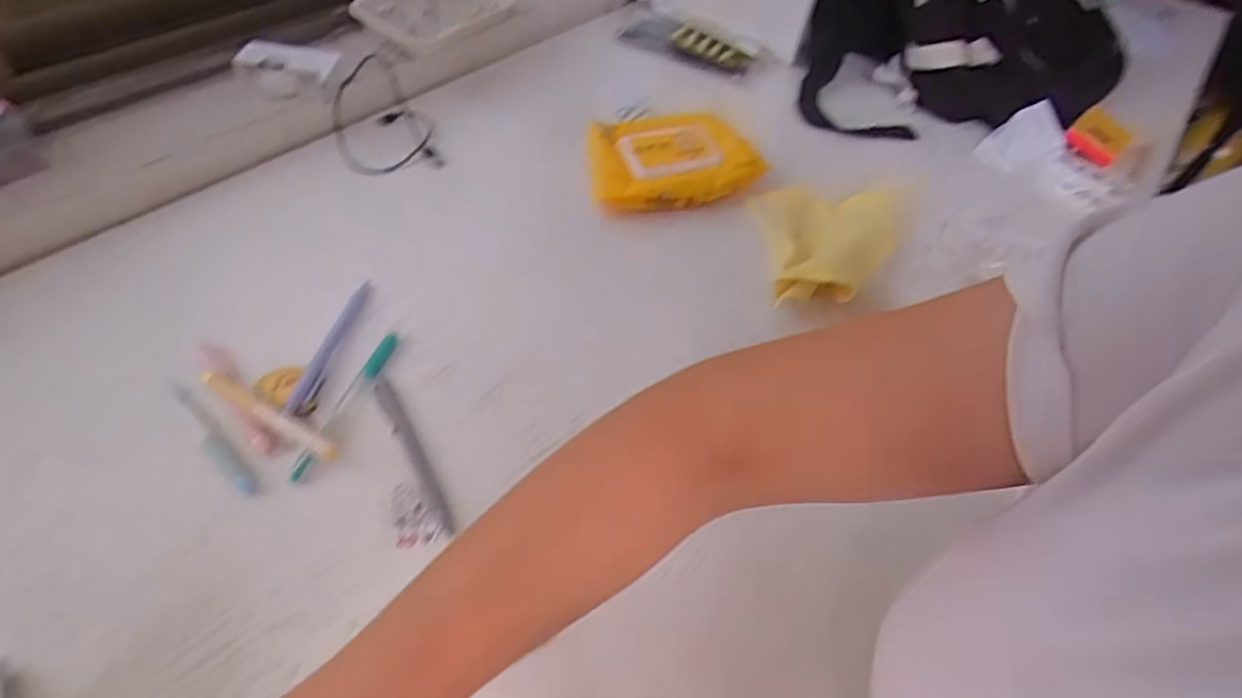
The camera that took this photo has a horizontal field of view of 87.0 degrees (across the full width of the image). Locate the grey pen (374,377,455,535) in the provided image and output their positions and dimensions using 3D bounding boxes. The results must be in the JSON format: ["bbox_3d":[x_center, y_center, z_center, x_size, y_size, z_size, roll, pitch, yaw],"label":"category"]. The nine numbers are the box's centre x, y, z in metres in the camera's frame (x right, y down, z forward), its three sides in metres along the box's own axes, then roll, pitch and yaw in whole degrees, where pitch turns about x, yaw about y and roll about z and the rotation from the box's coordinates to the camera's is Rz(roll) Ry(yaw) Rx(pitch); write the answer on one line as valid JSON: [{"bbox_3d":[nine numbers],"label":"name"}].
[{"bbox_3d":[-0.142,0.070,0.448,0.012,0.012,0.126,-23,57,-24],"label":"grey pen"}]

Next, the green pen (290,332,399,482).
[{"bbox_3d":[-0.194,0.035,0.464,0.018,0.011,0.129,18,51,7],"label":"green pen"}]

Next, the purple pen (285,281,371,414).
[{"bbox_3d":[-0.221,-0.005,0.498,0.016,0.008,0.136,9,50,0],"label":"purple pen"}]

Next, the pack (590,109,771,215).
[{"bbox_3d":[0.052,-0.192,0.665,0.180,0.039,0.113,-7,52,-13],"label":"pack"}]

